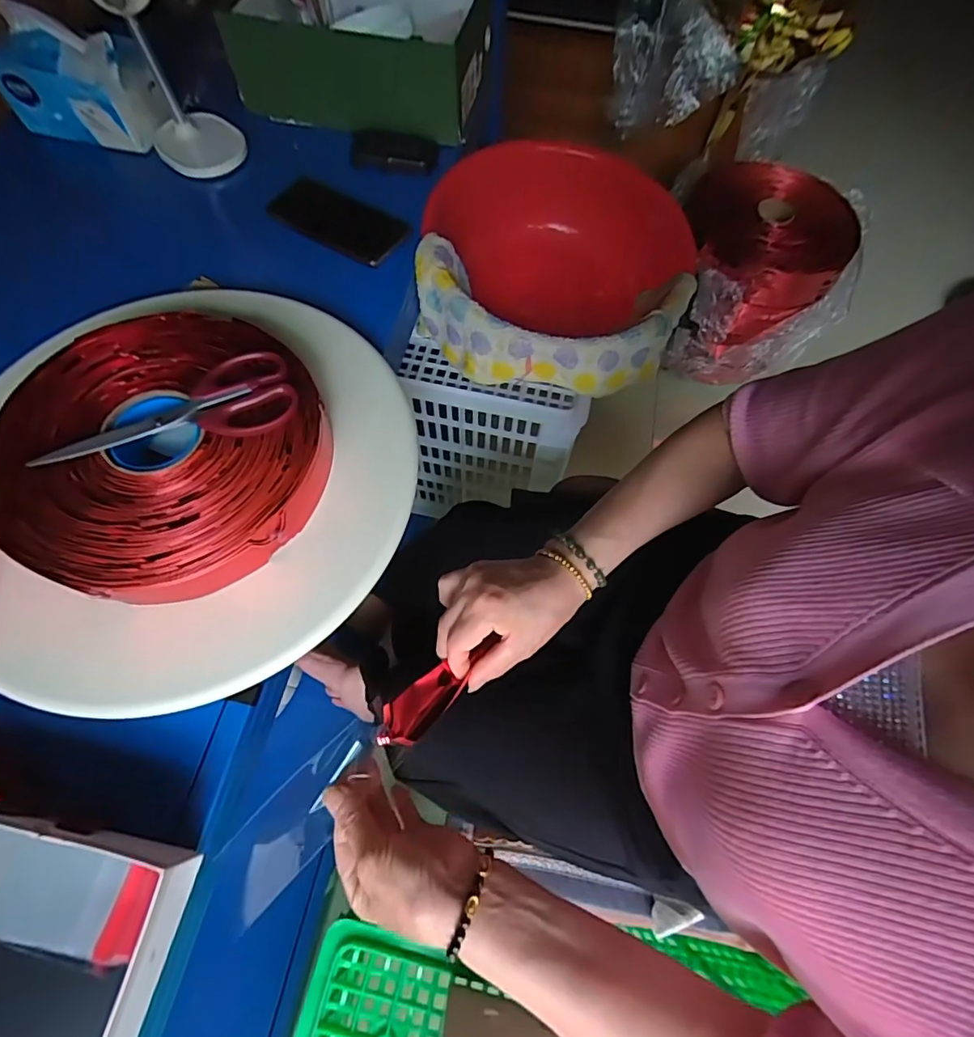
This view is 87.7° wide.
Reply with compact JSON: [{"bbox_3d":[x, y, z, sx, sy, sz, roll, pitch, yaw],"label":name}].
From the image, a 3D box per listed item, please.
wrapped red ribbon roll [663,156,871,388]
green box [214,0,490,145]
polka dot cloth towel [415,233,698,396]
[{"bbox_3d":[0.617,-0.563,1.188,0.373,0.308,0.355,1,67,-2],"label":"wrapped red ribbon roll"},{"bbox_3d":[-0.172,-0.642,0.677,0.336,0.109,0.239,11,67,3],"label":"green box"},{"bbox_3d":[0.071,-0.227,0.604,0.316,0.100,0.139,10,67,2],"label":"polka dot cloth towel"}]

